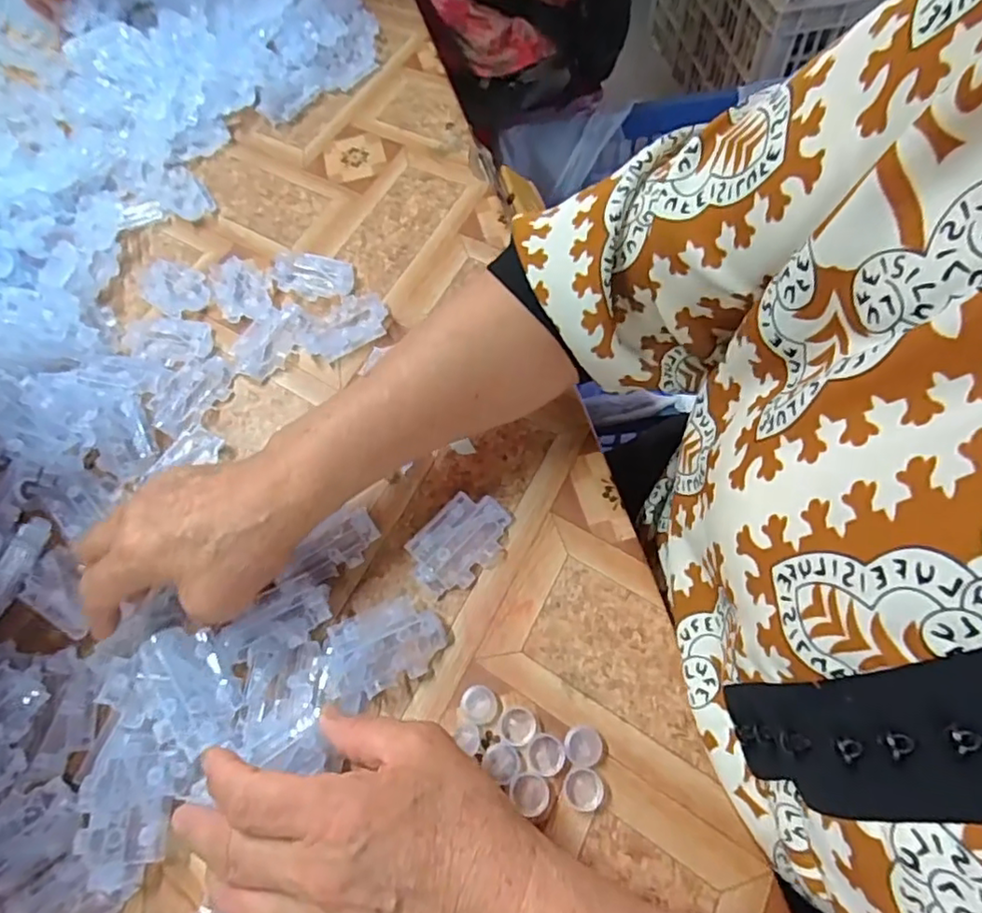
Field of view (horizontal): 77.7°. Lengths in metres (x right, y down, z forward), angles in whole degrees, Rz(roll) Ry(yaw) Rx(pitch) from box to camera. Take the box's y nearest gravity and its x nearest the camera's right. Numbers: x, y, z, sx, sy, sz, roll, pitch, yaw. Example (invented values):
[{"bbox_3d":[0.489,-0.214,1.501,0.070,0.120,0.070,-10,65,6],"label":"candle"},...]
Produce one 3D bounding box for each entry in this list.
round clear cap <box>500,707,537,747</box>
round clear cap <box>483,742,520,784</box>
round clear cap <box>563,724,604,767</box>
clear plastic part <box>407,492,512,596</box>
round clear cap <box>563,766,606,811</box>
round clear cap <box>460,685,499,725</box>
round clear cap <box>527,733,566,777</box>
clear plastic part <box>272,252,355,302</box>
[{"bbox_3d":[0.015,0.147,0.331,0.019,0.006,0.019,-1,62,3],"label":"round clear cap"},{"bbox_3d":[0.006,0.163,0.325,0.017,0.006,0.020,-42,68,-17],"label":"round clear cap"},{"bbox_3d":[0.049,0.154,0.325,0.020,0.005,0.020,-1,62,3],"label":"round clear cap"},{"bbox_3d":[-0.018,0.053,0.379,0.045,0.015,0.067,41,72,21],"label":"clear plastic part"},{"bbox_3d":[0.048,0.172,0.315,0.021,0.004,0.019,7,63,7],"label":"round clear cap"},{"bbox_3d":[-0.006,0.137,0.337,0.021,0.009,0.020,-1,62,3],"label":"round clear cap"},{"bbox_3d":[0.029,0.159,0.324,0.020,0.005,0.020,-1,62,3],"label":"round clear cap"},{"bbox_3d":[-0.146,-0.148,0.502,0.072,0.010,0.040,9,63,8],"label":"clear plastic part"}]

